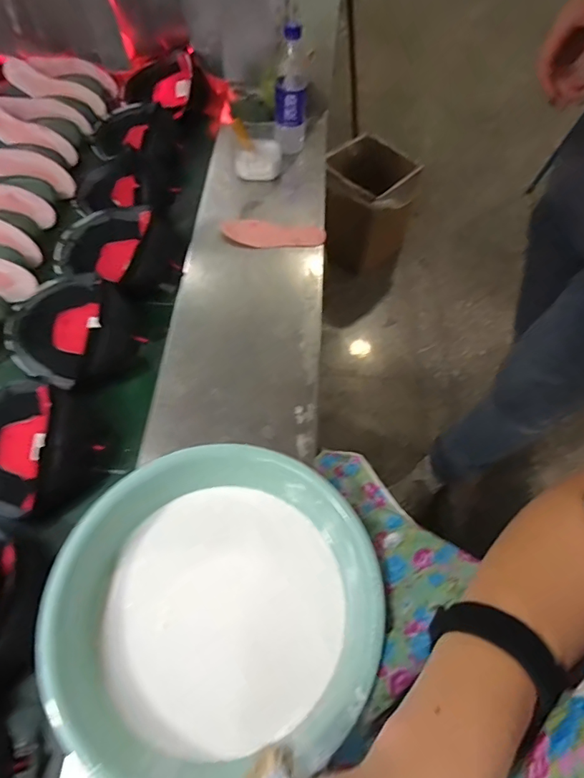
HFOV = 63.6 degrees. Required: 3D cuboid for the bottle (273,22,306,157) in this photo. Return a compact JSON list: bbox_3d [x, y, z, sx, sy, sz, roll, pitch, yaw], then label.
[{"bbox_3d":[-0.002,-0.575,0.912,0.061,0.208,0.063,4,58,0],"label":"bottle"}]

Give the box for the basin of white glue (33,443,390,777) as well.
[{"bbox_3d":[-0.069,0.217,0.480,0.300,0.107,0.293,1,58,-2],"label":"basin of white glue"}]

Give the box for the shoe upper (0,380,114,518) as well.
[{"bbox_3d":[-0.361,0.076,0.617,0.219,0.085,0.166,-1,58,-3],"label":"shoe upper"}]

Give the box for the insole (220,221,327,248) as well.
[{"bbox_3d":[-0.034,-0.285,0.867,0.188,0.009,0.064,6,58,1],"label":"insole"}]

